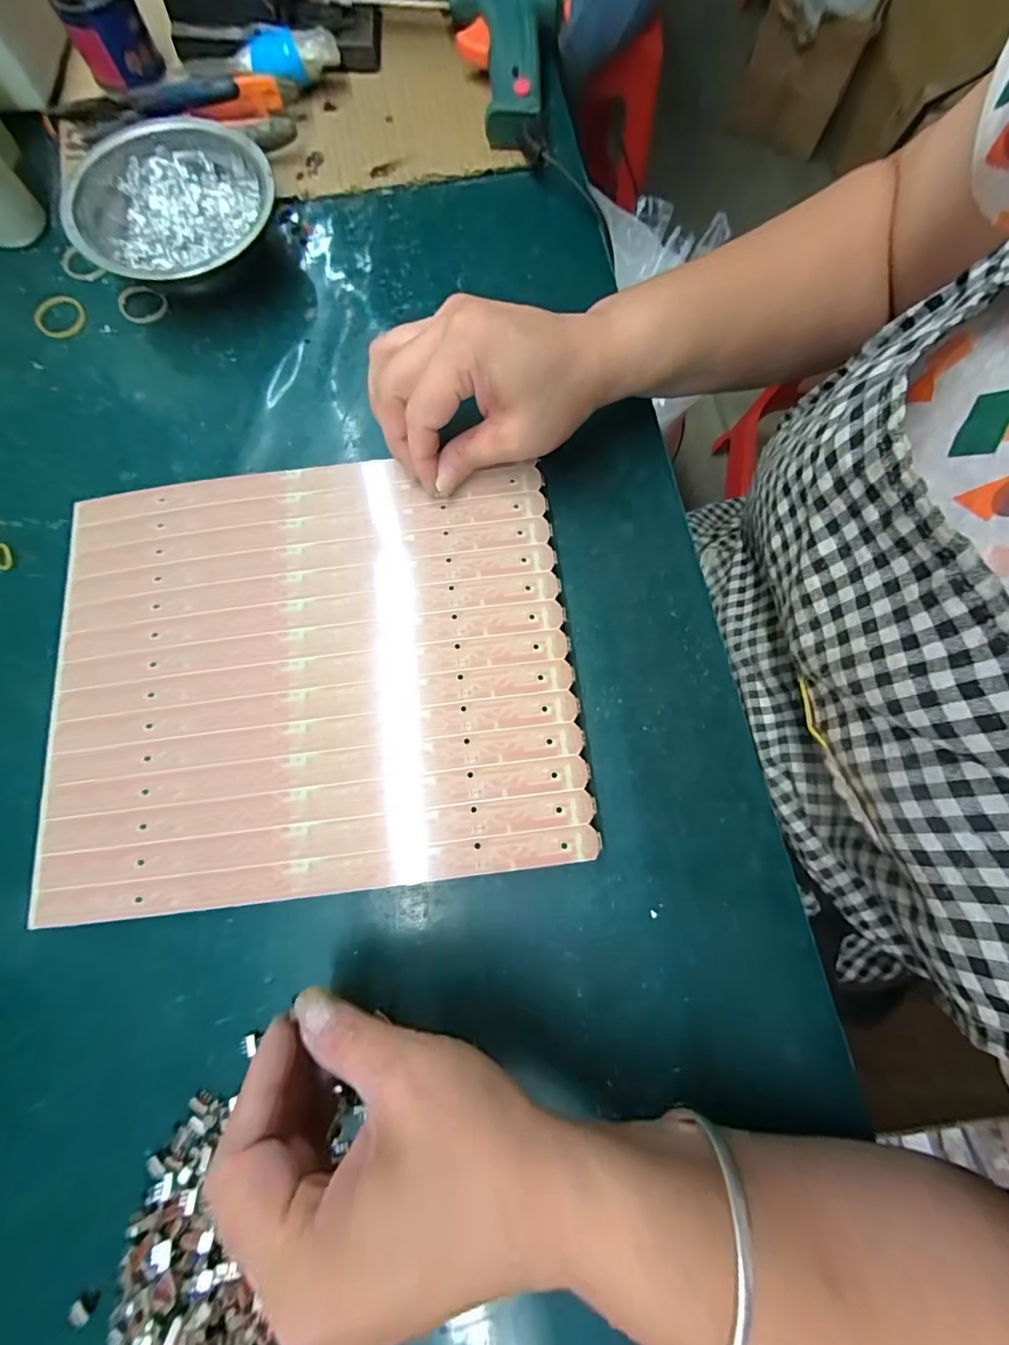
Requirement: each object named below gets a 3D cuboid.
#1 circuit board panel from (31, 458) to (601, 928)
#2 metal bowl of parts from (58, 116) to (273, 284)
[{"bbox_3d":[-0.107,-0.005,0.259,0.280,0.005,0.234,-7,76,0],"label":"circuit board panel"},{"bbox_3d":[-0.215,-0.301,0.318,0.129,0.040,0.122,-40,81,-8],"label":"metal bowl of parts"}]

